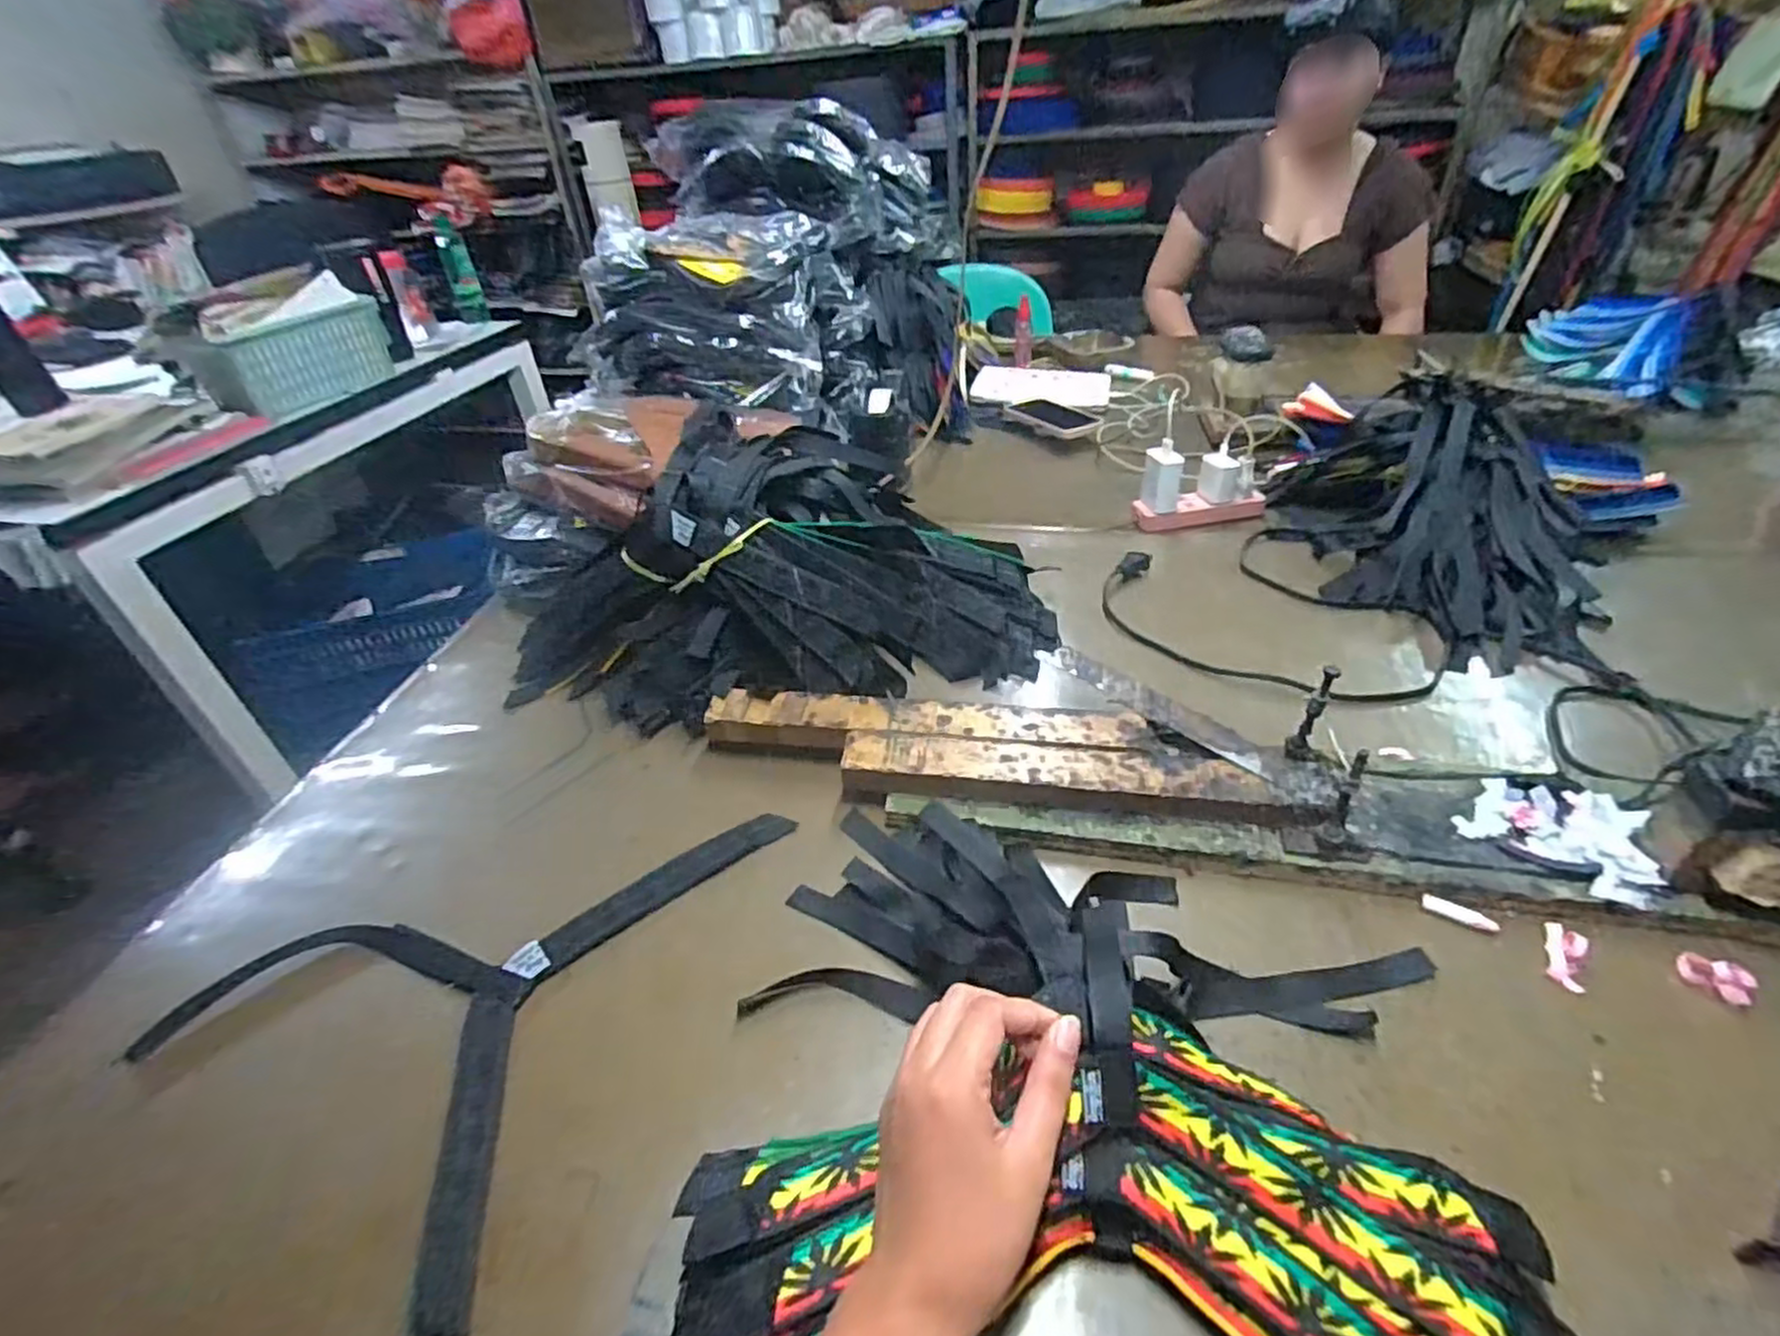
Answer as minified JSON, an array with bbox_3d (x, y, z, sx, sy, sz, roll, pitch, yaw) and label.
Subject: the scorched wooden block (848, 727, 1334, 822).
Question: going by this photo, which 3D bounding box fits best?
[{"bbox_3d":[0.124,0.076,0.524,0.313,0.029,0.048,4,38,9],"label":"scorched wooden block"}]

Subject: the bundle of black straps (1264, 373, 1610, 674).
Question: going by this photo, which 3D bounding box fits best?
[{"bbox_3d":[0.524,-0.156,0.740,0.280,0.117,0.330,17,42,25],"label":"bundle of black straps"}]

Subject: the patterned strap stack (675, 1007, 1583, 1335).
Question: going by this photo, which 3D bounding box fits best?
[{"bbox_3d":[0.093,0.242,0.310,0.360,0.071,0.174,1,37,8],"label":"patterned strap stack"}]

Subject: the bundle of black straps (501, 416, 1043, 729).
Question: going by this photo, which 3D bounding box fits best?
[{"bbox_3d":[-0.100,-0.093,0.679,0.482,0.167,0.276,1,37,6],"label":"bundle of black straps"}]

